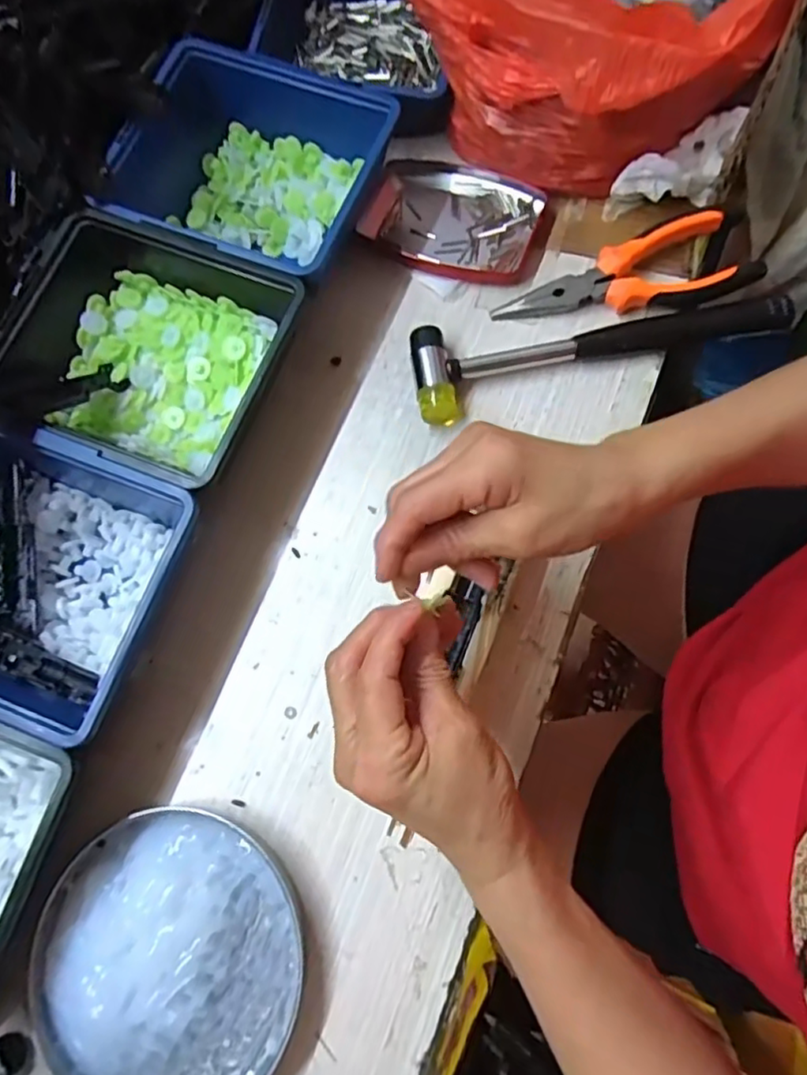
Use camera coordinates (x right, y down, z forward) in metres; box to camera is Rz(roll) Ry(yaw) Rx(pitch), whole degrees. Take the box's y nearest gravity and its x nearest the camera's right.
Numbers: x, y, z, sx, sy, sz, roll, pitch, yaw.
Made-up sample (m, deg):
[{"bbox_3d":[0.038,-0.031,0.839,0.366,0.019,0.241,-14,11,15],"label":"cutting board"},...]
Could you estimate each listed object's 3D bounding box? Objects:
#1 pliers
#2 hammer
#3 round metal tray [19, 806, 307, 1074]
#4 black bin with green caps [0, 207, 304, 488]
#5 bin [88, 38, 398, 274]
[{"bbox_3d":[0.139,-0.167,0.403,0.157,0.022,0.052,-10,76,12],"label":"pliers"},{"bbox_3d":[0.123,-0.116,0.392,0.230,0.025,0.059,-6,73,5],"label":"hammer"},{"bbox_3d":[-0.125,0.223,0.325,0.140,0.020,0.142,-2,73,7],"label":"round metal tray"},{"bbox_3d":[-0.160,-0.115,0.392,0.171,0.057,0.138,22,77,13],"label":"black bin with green caps"},{"bbox_3d":[-0.103,-0.244,0.427,0.167,0.066,0.146,20,77,13],"label":"bin"}]

